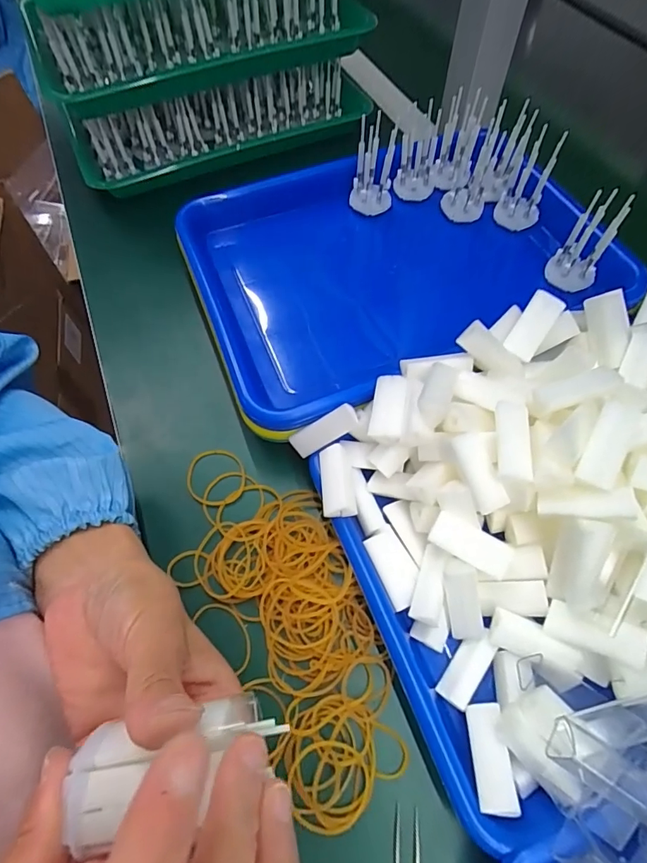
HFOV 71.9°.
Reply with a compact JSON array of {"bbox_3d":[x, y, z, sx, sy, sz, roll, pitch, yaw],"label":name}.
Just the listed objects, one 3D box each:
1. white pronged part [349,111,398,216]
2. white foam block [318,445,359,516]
[{"bbox_3d":[0.044,-0.236,0.397,0.036,0.070,0.031,6,61,4],"label":"white pronged part"},{"bbox_3d":[0.010,0.034,0.290,0.021,0.022,0.046,-3,61,-1],"label":"white foam block"}]

